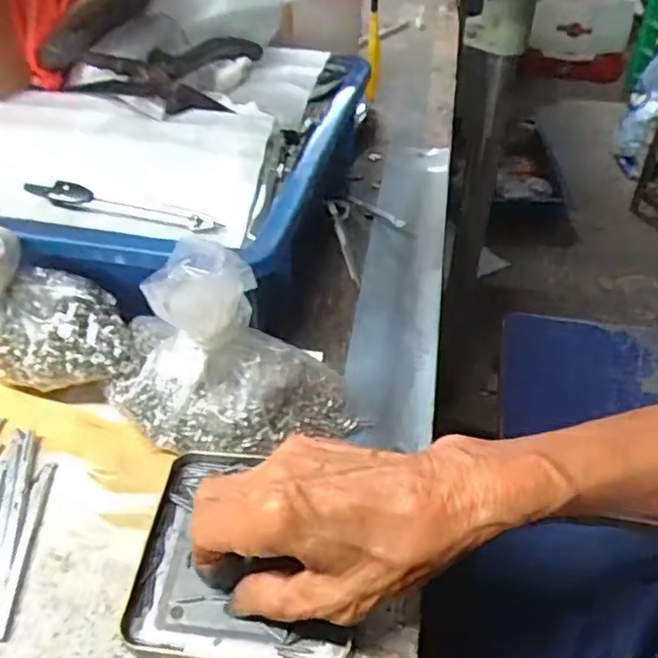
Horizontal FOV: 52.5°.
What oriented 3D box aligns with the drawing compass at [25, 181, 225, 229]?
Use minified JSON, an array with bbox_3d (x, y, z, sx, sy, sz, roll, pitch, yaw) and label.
[{"bbox_3d":[-0.118,-0.071,0.379,0.118,0.012,0.009,10,45,12],"label":"drawing compass"}]

